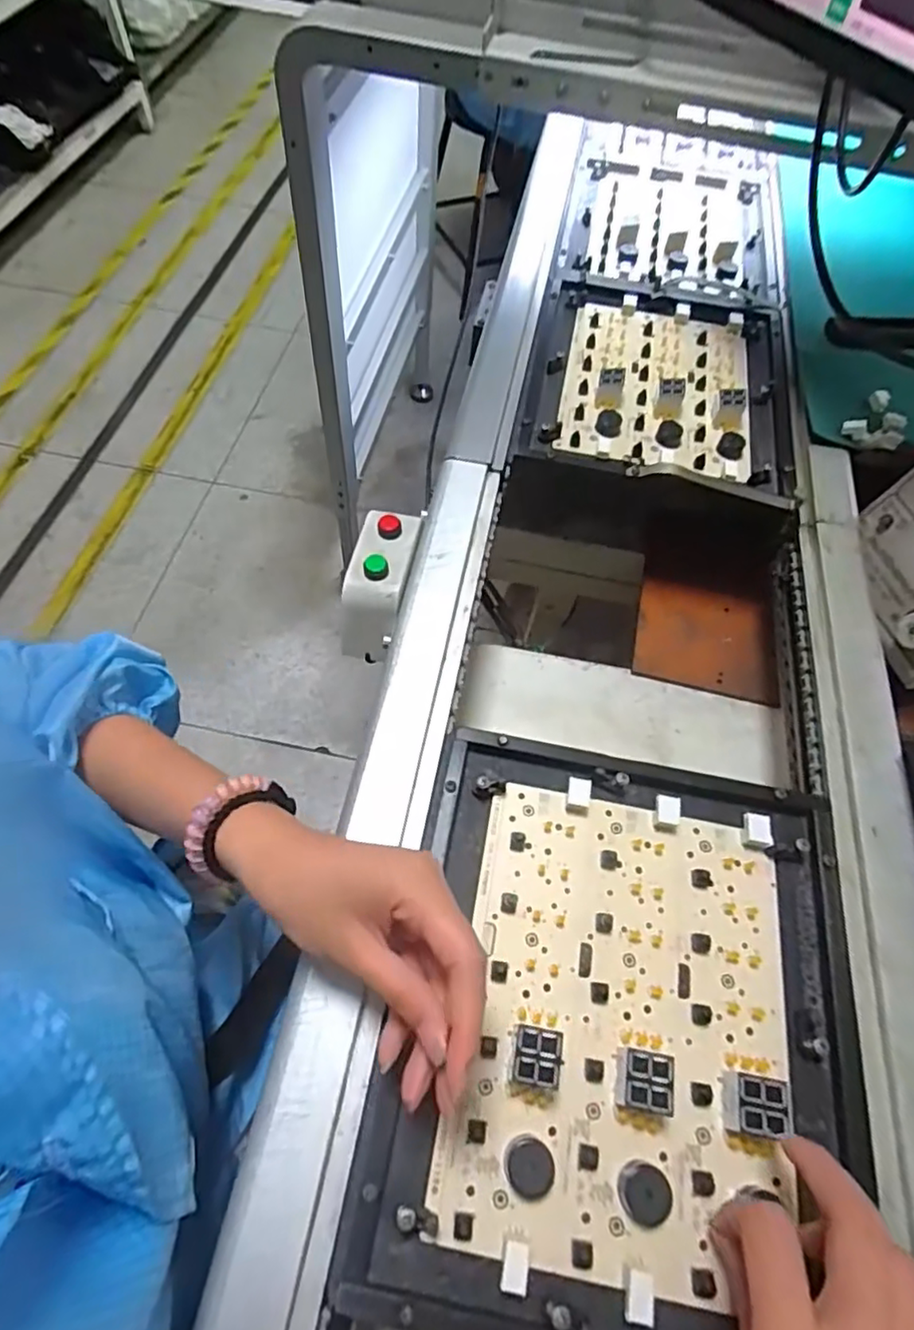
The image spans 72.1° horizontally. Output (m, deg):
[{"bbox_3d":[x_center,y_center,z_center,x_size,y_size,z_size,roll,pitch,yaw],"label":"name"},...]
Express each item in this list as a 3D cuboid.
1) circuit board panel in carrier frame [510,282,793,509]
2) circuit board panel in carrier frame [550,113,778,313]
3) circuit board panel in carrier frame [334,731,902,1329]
[{"bbox_3d":[0.188,-0.269,0.581,0.230,0.020,0.269,13,61,5],"label":"circuit board panel in carrier frame"},{"bbox_3d":[0.249,-0.534,0.726,0.235,0.021,0.347,11,60,4],"label":"circuit board panel in carrier frame"},{"bbox_3d":[0.088,0.173,0.320,0.233,0.024,0.262,9,60,3],"label":"circuit board panel in carrier frame"}]

